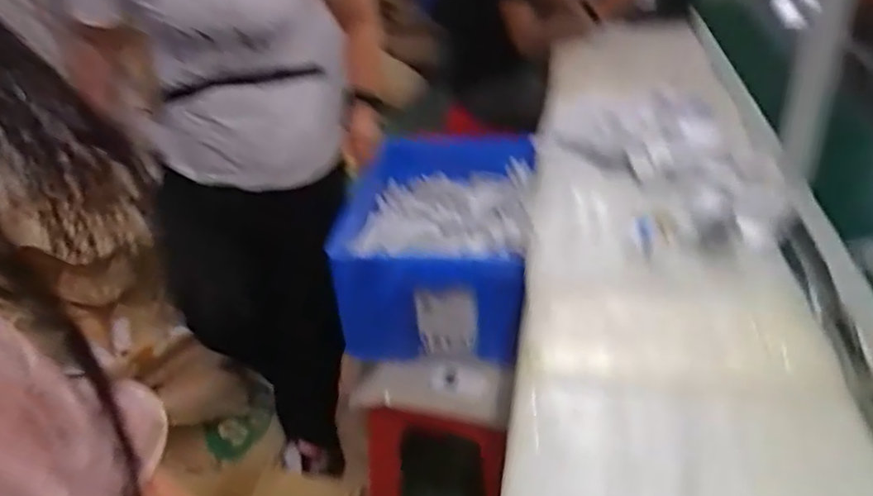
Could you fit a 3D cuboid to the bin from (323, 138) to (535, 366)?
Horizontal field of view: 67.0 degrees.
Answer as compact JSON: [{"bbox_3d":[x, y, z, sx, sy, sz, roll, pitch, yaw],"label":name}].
[{"bbox_3d":[0.005,-0.033,1.373,0.365,0.235,0.574,-1,31,10],"label":"bin"}]

